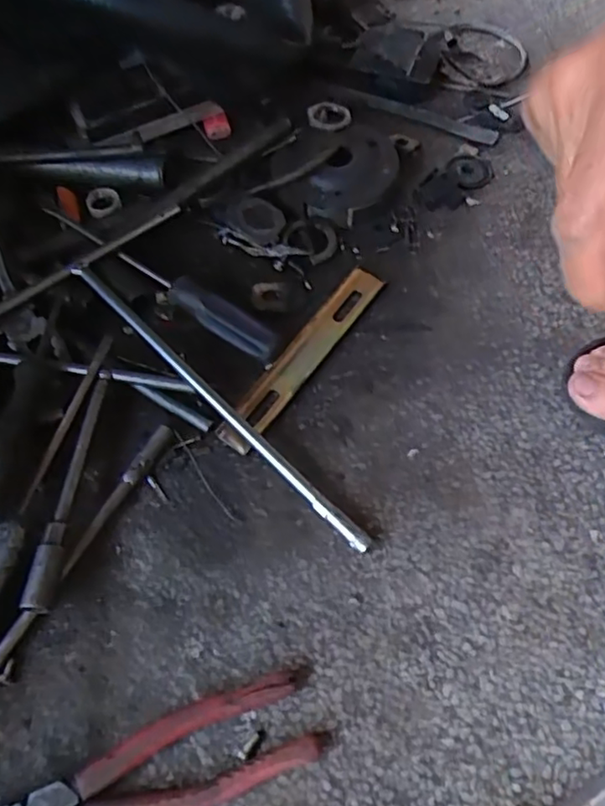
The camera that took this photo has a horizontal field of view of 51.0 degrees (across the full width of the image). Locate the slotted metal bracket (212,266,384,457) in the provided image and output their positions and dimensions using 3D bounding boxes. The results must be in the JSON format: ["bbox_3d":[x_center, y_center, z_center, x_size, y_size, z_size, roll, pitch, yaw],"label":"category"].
[{"bbox_3d":[0.001,-0.036,0.460,0.028,0.013,0.175,30,65,18],"label":"slotted metal bracket"}]

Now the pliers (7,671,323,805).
[{"bbox_3d":[-0.088,0.198,0.327,0.190,0.017,0.049,-20,61,-10],"label":"pliers"}]

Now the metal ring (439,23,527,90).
[{"bbox_3d":[0.181,-0.355,0.637,0.095,0.015,0.105,38,67,22],"label":"metal ring"}]

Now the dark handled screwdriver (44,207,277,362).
[{"bbox_3d":[-0.109,-0.094,0.478,0.219,0.030,0.020,34,66,20],"label":"dark handled screwdriver"}]

